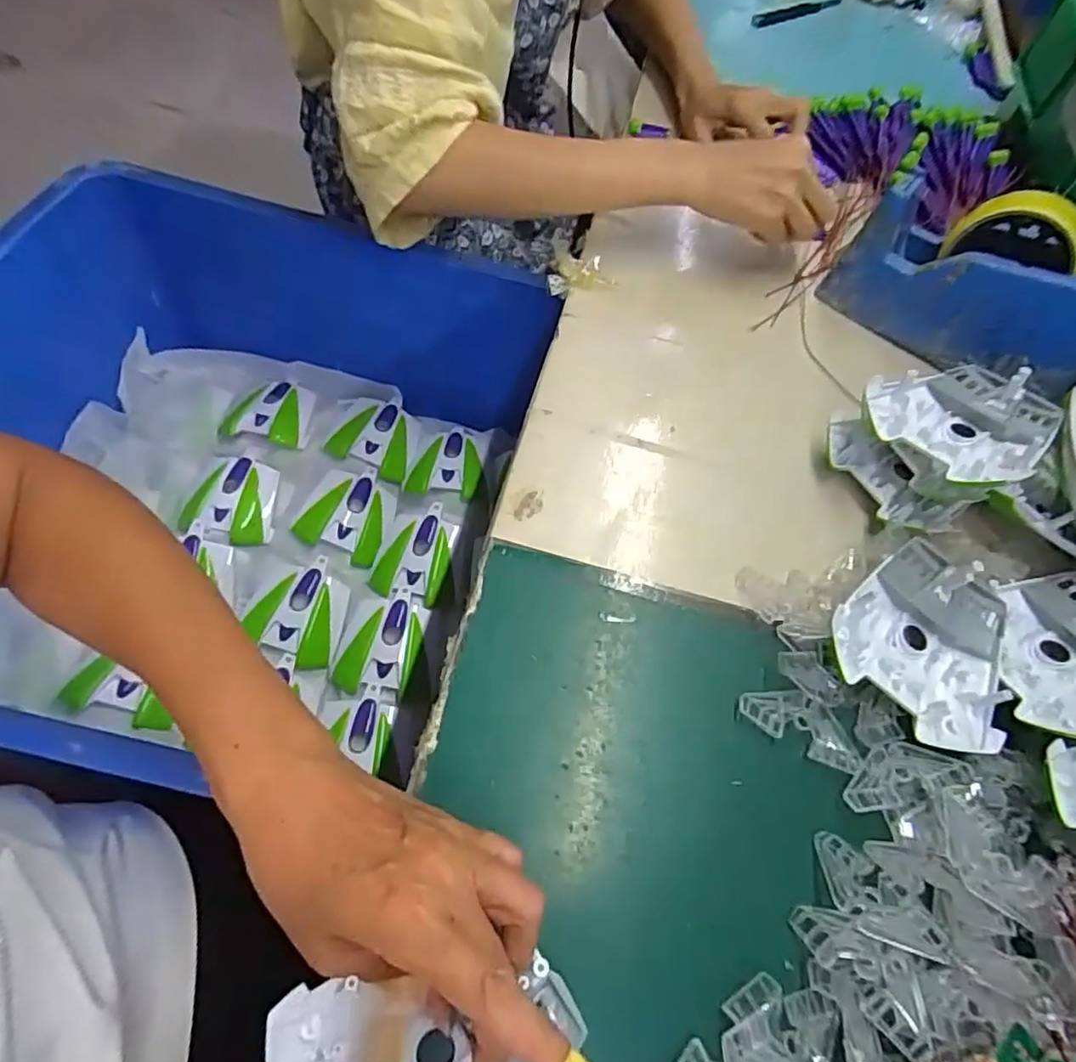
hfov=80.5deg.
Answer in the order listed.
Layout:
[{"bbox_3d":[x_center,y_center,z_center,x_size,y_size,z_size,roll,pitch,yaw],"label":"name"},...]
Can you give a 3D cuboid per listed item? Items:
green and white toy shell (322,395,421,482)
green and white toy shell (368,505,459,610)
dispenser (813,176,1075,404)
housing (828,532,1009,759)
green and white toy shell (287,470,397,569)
[{"bbox_3d":[-0.187,-0.108,0.723,0.088,0.029,0.092,12,59,0],"label":"green and white toy shell"},{"bbox_3d":[-0.128,0.022,0.662,0.074,0.032,0.102,13,59,1],"label":"green and white toy shell"},{"bbox_3d":[0.339,-0.193,0.478,0.193,0.096,0.071,40,63,16],"label":"dispenser"},{"bbox_3d":[0.228,0.062,0.363,0.104,0.027,0.095,-38,71,-24],"label":"housing"},{"bbox_3d":[-0.198,-0.022,0.672,0.091,0.036,0.105,17,59,3],"label":"green and white toy shell"}]

